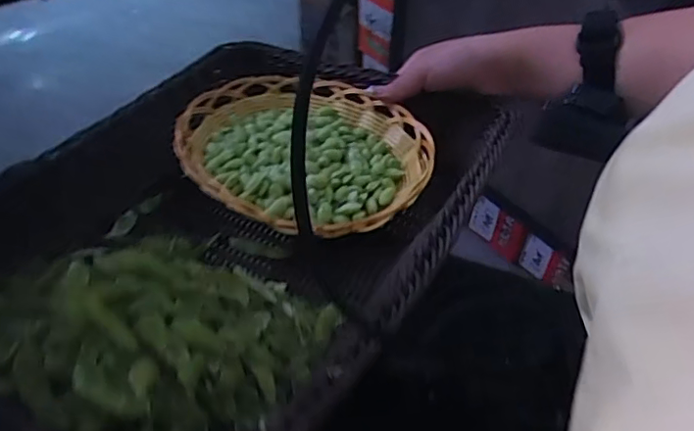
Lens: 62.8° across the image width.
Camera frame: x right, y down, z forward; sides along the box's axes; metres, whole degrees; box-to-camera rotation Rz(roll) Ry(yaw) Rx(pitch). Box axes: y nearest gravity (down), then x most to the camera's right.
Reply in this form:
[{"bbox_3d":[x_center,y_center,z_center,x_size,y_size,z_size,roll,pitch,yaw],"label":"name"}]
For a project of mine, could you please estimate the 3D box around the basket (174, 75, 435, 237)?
[{"bbox_3d":[-0.040,-0.056,0.464,0.216,0.033,0.155,35,50,29],"label":"basket"}]

